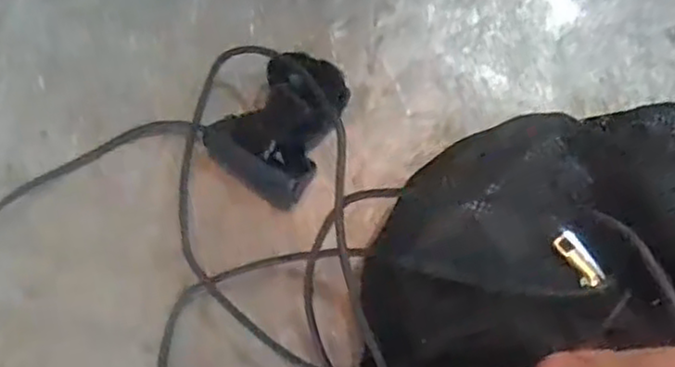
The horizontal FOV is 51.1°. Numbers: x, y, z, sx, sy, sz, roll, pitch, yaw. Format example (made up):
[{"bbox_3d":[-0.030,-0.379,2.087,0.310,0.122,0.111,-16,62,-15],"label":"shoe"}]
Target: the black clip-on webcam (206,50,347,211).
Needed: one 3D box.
[{"bbox_3d":[-0.032,-0.039,0.455,0.070,0.041,0.091,38,82,7],"label":"black clip-on webcam"}]

